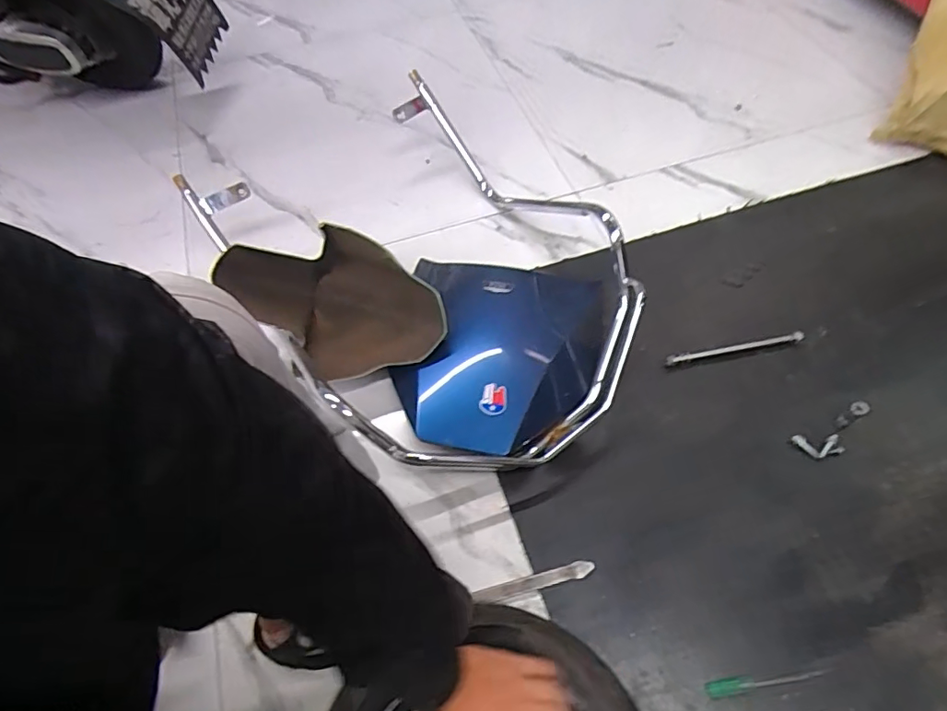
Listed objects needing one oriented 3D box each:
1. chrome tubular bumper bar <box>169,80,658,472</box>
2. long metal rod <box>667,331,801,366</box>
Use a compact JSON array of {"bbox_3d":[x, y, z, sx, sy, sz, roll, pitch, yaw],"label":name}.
[{"bbox_3d":[-0.067,-0.148,0.917,0.535,0.207,0.732,-36,63,-16],"label":"chrome tubular bumper bar"},{"bbox_3d":[0.441,-0.013,0.901,0.242,0.010,0.014,-12,59,-3],"label":"long metal rod"}]

